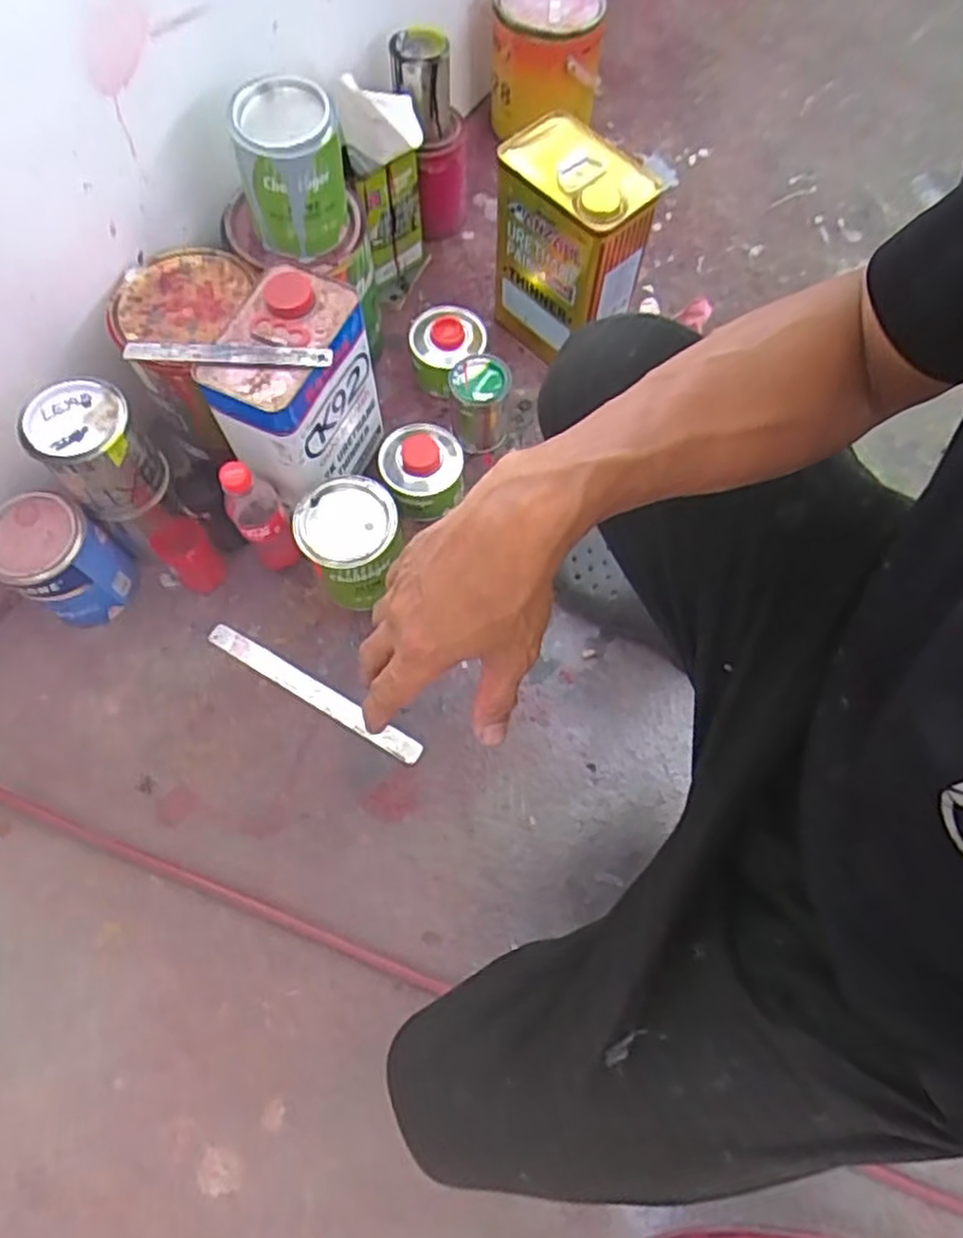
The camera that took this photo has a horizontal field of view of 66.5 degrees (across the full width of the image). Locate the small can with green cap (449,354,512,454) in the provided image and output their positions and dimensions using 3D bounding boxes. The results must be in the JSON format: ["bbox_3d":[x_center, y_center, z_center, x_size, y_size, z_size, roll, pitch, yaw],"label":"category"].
[{"bbox_3d":[-0.001,-0.262,0.902,0.074,0.090,0.079,-3,68,0],"label":"small can with green cap"}]

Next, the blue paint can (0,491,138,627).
[{"bbox_3d":[-0.456,-0.060,0.808,0.096,0.132,0.104,31,72,13],"label":"blue paint can"}]

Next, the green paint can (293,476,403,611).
[{"bbox_3d":[-0.139,-0.076,0.816,0.102,0.138,0.095,0,68,1],"label":"green paint can"}]

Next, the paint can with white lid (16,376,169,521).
[{"bbox_3d":[-0.386,-0.168,0.747,0.095,0.107,0.095,0,69,0],"label":"paint can with white lid"}]

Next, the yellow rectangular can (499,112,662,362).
[{"bbox_3d":[0.108,-0.432,0.885,0.123,0.240,0.150,-36,72,-12],"label":"yellow rectangular can"}]

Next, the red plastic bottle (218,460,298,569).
[{"bbox_3d":[-0.239,-0.109,0.797,0.054,0.184,0.052,0,68,1],"label":"red plastic bottle"}]

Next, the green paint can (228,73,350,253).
[{"bbox_3d":[-0.197,-0.467,0.761,0.105,0.128,0.104,0,69,0],"label":"green paint can"}]

